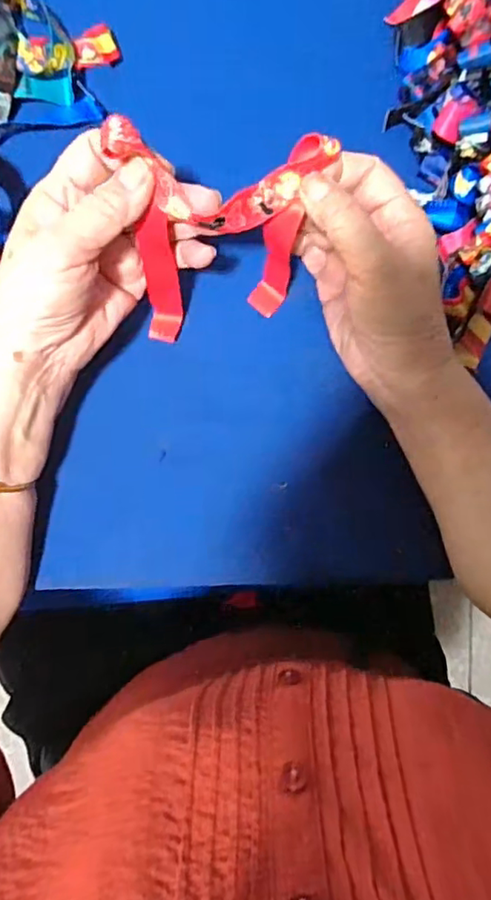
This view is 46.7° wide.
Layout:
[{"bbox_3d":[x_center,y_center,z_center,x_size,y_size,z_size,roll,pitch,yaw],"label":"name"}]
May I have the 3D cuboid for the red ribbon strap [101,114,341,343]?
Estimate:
[{"bbox_3d":[-0.019,-0.123,0.342,0.111,0.135,0.034,-7,66,-12],"label":"red ribbon strap"}]

